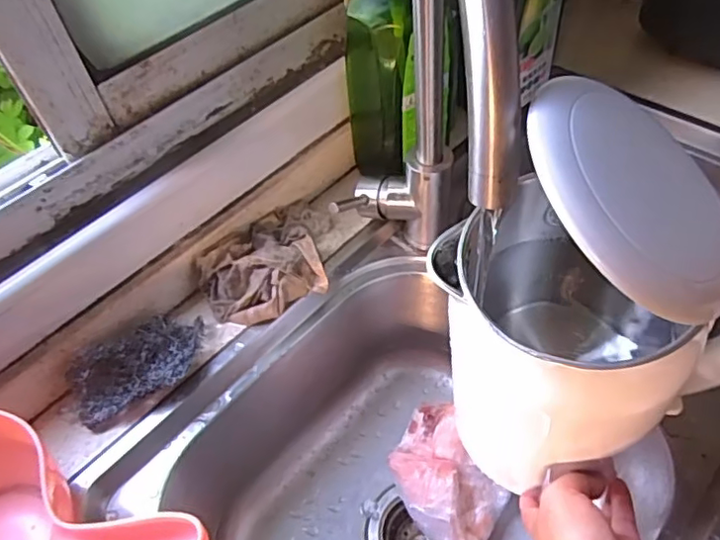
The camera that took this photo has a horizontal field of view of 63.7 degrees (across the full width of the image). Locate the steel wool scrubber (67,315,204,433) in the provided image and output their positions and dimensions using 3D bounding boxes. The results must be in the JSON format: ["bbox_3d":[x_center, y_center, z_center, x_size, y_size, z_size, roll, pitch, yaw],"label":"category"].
[{"bbox_3d":[-0.193,0.081,0.506,0.127,0.039,0.072,-37,57,-22],"label":"steel wool scrubber"}]

